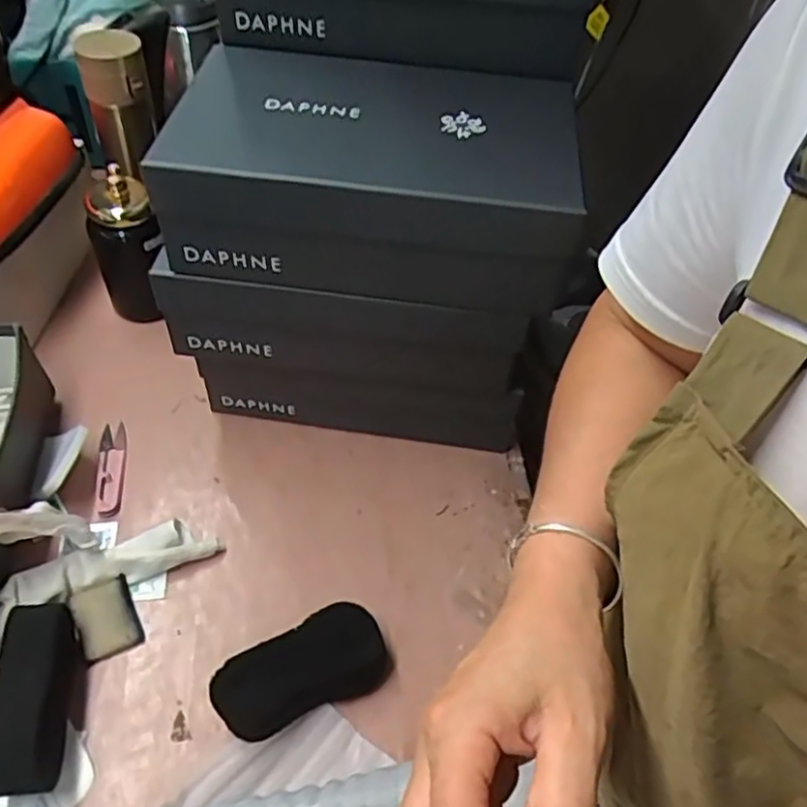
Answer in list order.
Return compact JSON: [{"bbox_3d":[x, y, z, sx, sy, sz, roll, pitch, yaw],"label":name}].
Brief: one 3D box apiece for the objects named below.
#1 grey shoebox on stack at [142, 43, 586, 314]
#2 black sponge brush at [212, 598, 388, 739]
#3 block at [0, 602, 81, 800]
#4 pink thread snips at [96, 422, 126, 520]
[{"bbox_3d":[-0.021,-0.183,0.551,0.293,0.096,0.188,6,50,-1],"label":"grey shoebox on stack"},{"bbox_3d":[-0.078,0.204,0.537,0.127,0.033,0.062,-18,55,-20],"label":"black sponge brush"},{"bbox_3d":[-0.261,0.209,0.498,0.044,0.050,0.123,-4,51,-9],"label":"block"},{"bbox_3d":[-0.272,0.058,0.652,0.025,0.004,0.102,-6,52,-11],"label":"pink thread snips"}]

